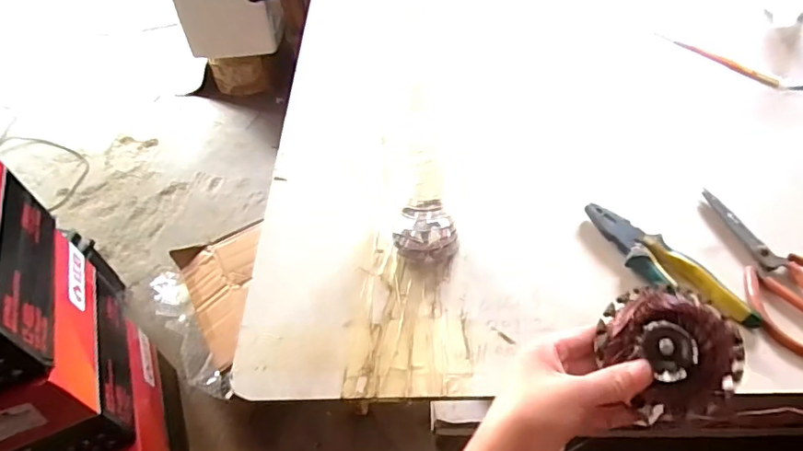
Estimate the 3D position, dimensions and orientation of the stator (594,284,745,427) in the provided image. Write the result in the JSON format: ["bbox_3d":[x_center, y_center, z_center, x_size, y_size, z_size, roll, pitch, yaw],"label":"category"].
[{"bbox_3d":[0.178,0.083,0.351,0.079,0.040,0.088,-36,72,15],"label":"stator"}]

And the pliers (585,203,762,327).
[{"bbox_3d":[0.270,0.041,0.545,0.043,0.021,0.188,-38,59,-22],"label":"pliers"}]

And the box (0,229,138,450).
[{"bbox_3d":[-0.490,0.182,0.705,0.179,0.205,0.253,-19,53,-9],"label":"box"}]

